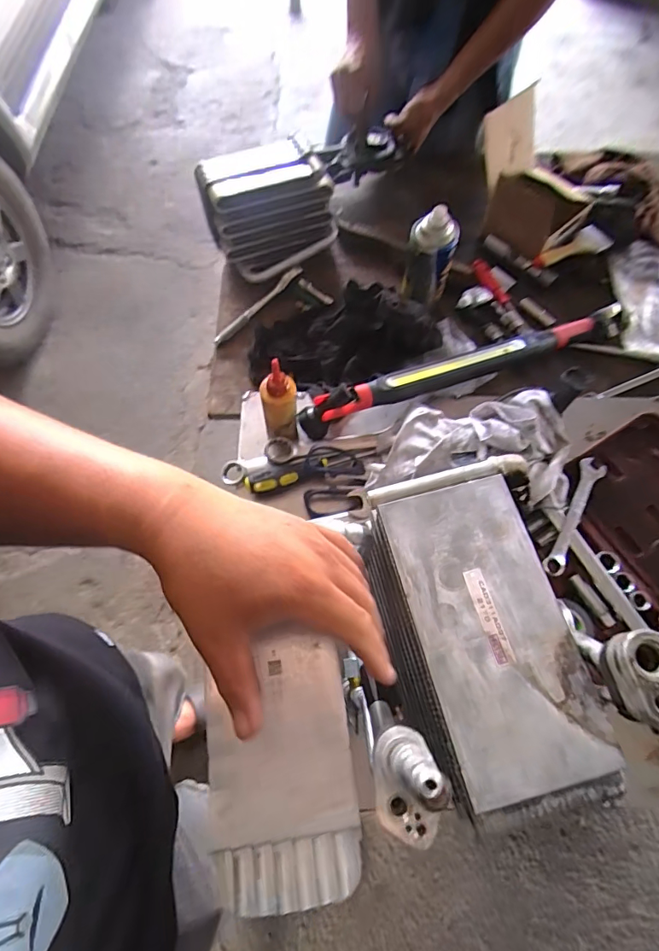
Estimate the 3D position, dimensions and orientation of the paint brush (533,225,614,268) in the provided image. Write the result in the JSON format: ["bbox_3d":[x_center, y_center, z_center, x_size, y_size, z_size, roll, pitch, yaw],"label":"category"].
[{"bbox_3d":[0.418,-0.385,0.821,0.140,0.025,0.050,-29,70,-13],"label":"paint brush"}]

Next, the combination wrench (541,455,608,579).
[{"bbox_3d":[0.298,0.046,0.581,0.030,0.012,0.169,31,69,11],"label":"combination wrench"}]

